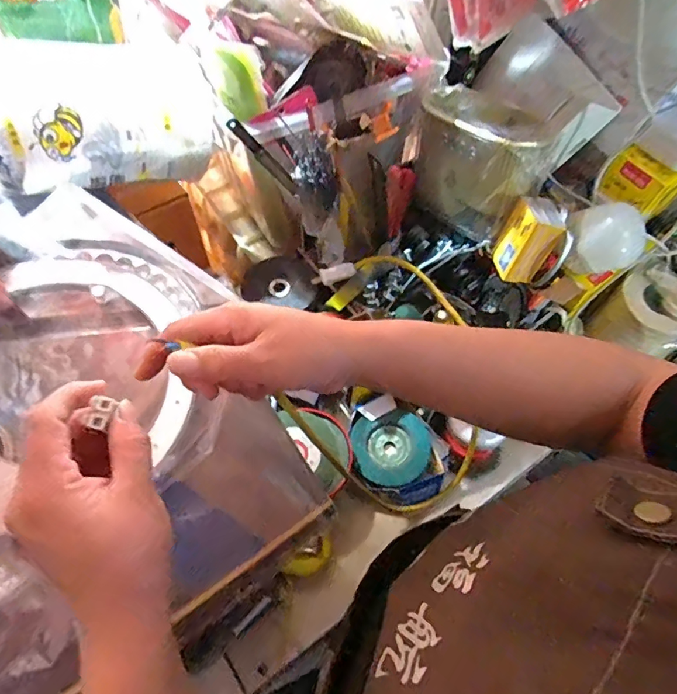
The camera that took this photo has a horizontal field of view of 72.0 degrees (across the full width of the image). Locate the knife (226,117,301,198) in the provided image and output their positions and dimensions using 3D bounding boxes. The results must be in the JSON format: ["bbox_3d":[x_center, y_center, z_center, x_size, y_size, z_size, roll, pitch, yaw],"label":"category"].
[{"bbox_3d":[-0.068,-0.174,0.428,0.013,0.100,0.012,-31,62,16],"label":"knife"}]

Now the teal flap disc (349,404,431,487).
[{"bbox_3d":[0.068,0.123,0.579,0.103,0.020,0.090,-18,62,-11],"label":"teal flap disc"}]

